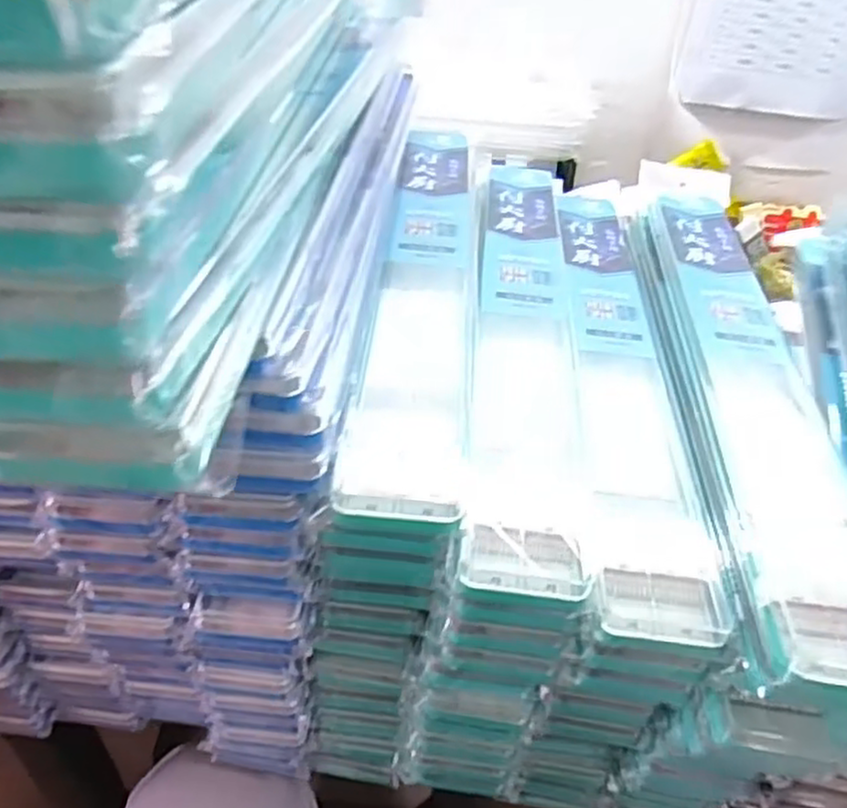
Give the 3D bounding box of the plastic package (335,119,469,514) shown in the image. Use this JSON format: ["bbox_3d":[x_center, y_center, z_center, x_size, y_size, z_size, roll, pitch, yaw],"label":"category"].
[{"bbox_3d":[0.002,-0.093,0.460,0.058,0.025,0.433,4,38,0],"label":"plastic package"}]

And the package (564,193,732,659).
[{"bbox_3d":[0.127,-0.040,0.475,0.060,0.031,0.442,6,38,2],"label":"package"}]

